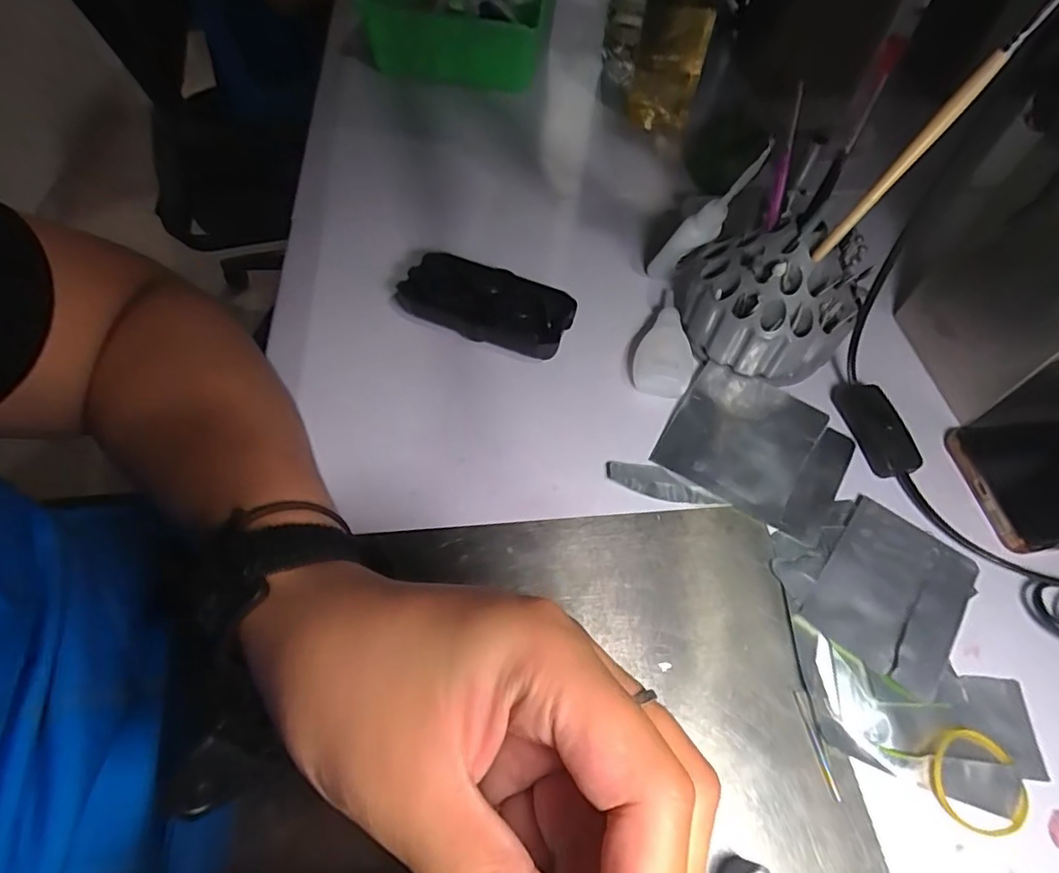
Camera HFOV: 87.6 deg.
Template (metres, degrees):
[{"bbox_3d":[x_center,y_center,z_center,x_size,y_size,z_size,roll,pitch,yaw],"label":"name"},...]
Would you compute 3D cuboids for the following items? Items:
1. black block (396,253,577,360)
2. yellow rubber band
[{"bbox_3d":[-0.030,-0.088,0.374,0.118,0.028,0.043,22,60,11],"label":"black block"},{"bbox_3d":[0.199,0.152,0.245,0.042,0.005,0.040,-3,58,-4],"label":"yellow rubber band"}]

